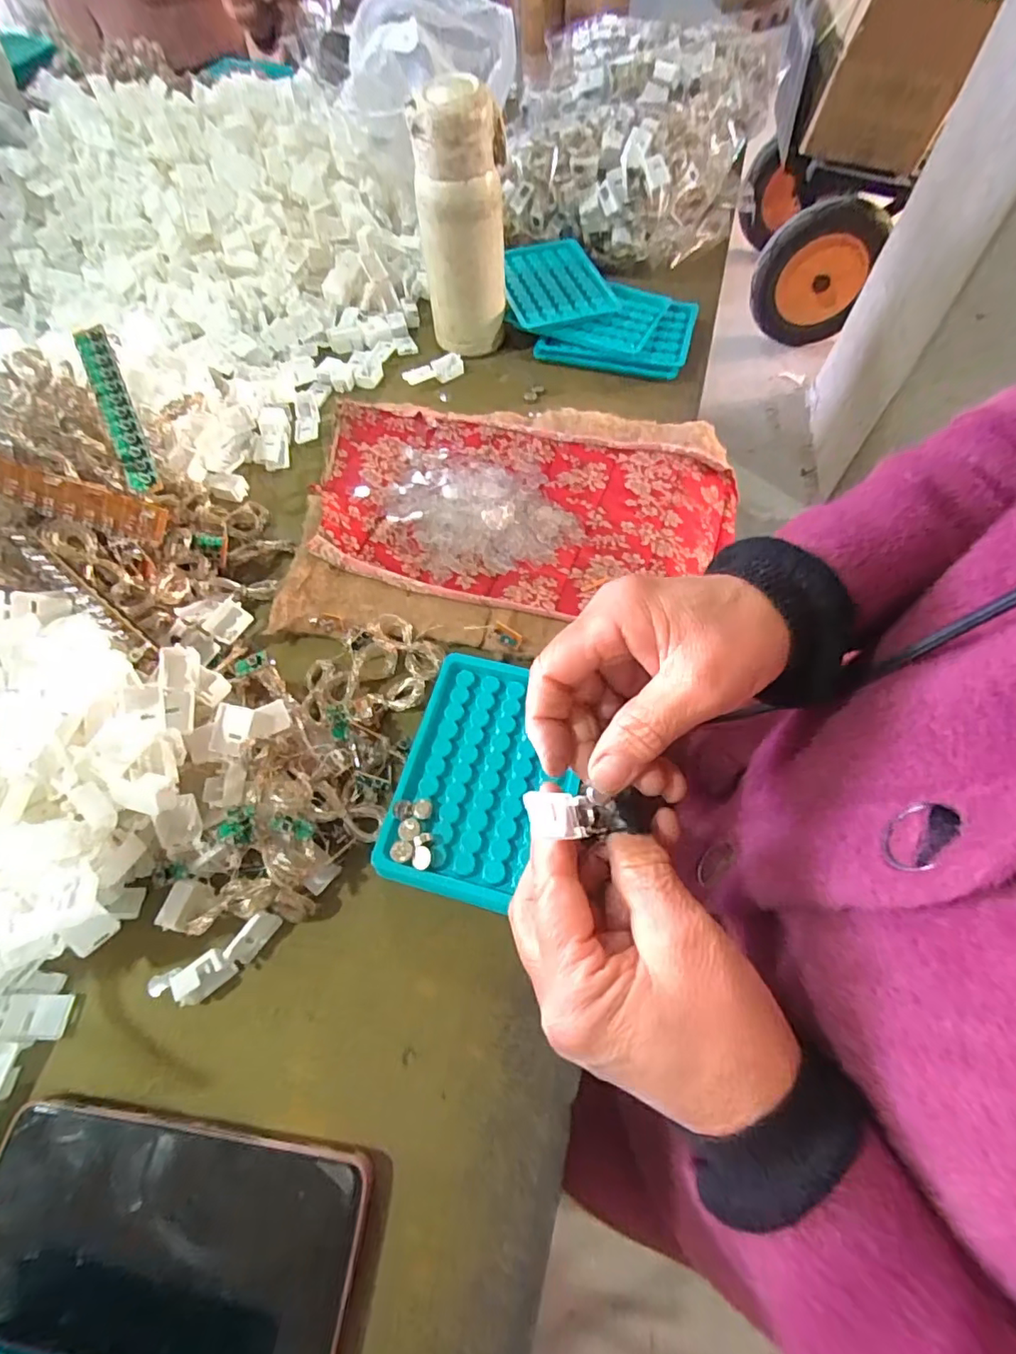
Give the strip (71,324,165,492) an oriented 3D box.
[{"bbox_3d":[-0.263,-0.181,0.379,0.023,0.006,0.123,-25,85,6],"label":"strip"}]

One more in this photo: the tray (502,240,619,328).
[{"bbox_3d":[0.042,-0.374,0.533,0.094,0.008,0.128,-15,63,-7],"label":"tray"}]

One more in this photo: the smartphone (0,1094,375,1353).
[{"bbox_3d":[-0.147,0.237,0.240,0.169,0.017,0.077,8,62,6],"label":"smartphone"}]

